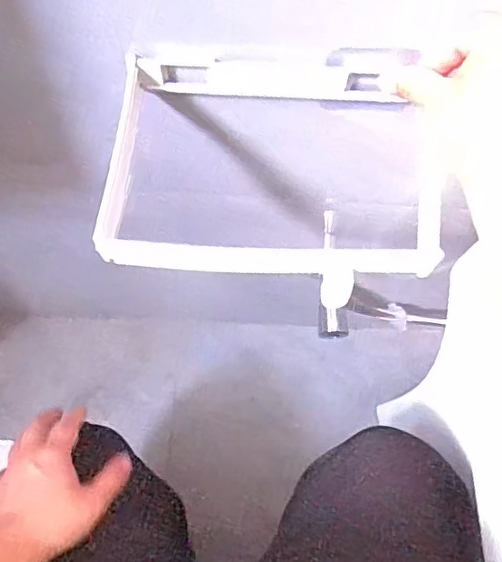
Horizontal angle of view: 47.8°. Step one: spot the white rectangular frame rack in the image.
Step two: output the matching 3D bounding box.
[{"bbox_3d":[0.016,-0.071,0.332,0.189,0.036,0.134,3,69,-2],"label":"white rectangular frame rack"}]

